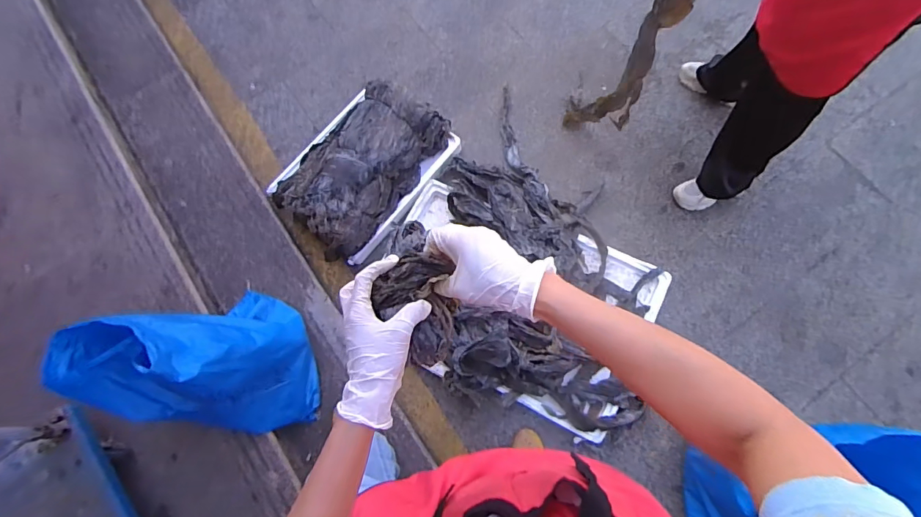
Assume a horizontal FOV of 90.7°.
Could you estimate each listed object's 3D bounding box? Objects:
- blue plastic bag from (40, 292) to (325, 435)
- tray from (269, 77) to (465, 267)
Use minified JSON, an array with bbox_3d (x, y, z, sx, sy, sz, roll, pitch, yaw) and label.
[{"bbox_3d":[-0.679,0.250,1.207,0.468,0.539,0.370,11,75,6],"label":"blue plastic bag"},{"bbox_3d":[-0.366,-0.343,1.685,0.435,0.189,0.642,36,79,12],"label":"tray"}]

